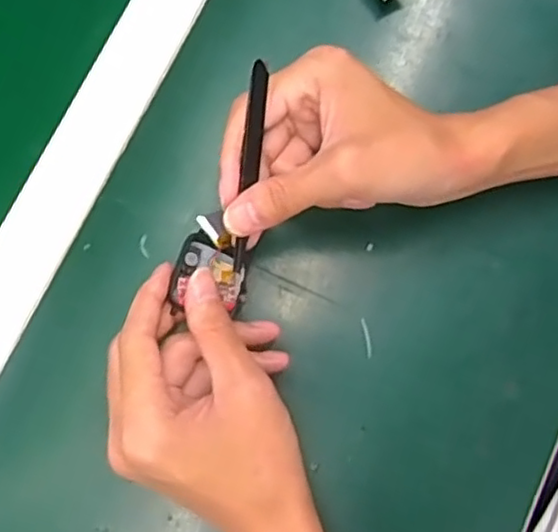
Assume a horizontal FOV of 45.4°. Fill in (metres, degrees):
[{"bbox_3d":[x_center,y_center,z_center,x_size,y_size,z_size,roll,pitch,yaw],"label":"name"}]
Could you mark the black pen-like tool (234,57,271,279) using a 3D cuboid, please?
[{"bbox_3d":[-0.015,-0.049,0.338,0.008,0.007,0.104,8,98,2],"label":"black pen-like tool"}]

